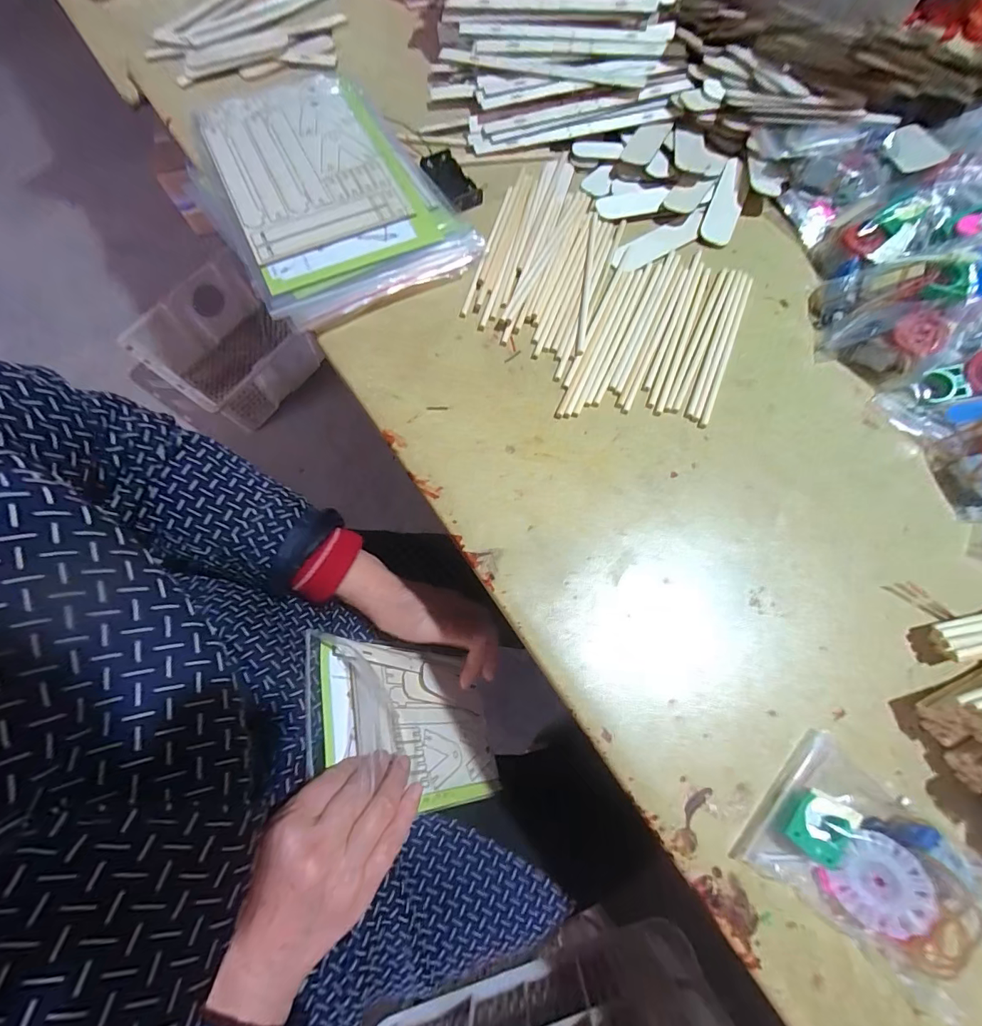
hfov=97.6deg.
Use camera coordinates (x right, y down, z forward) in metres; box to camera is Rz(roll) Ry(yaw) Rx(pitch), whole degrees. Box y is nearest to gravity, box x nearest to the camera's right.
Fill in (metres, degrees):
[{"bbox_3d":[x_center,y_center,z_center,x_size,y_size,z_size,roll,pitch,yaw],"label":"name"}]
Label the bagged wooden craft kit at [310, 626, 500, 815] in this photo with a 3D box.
[{"bbox_3d":[-0.072,0.193,0.399,0.013,0.211,0.136,-33,49,25],"label":"bagged wooden craft kit"}]

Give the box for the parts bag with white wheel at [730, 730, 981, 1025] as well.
[{"bbox_3d":[0.192,0.178,0.212,0.102,0.022,0.079,43,75,13],"label":"parts bag with white wheel"}]

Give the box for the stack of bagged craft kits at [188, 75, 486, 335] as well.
[{"bbox_3d":[-0.153,-0.288,0.375,0.179,0.023,0.287,-29,74,-11],"label":"stack of bagged craft kits"}]

